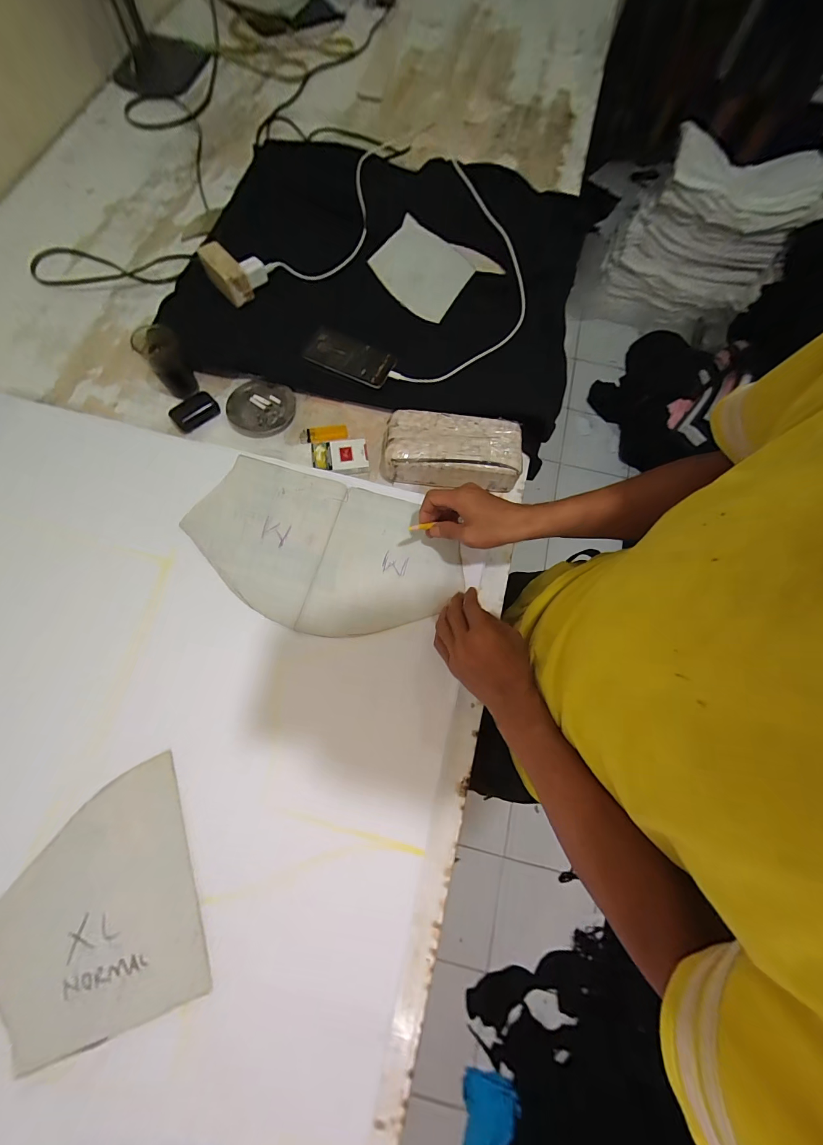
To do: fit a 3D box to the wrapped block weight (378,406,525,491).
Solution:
[{"bbox_3d":[0.064,-0.198,0.605,0.217,0.063,0.099,5,73,-1],"label":"wrapped block weight"}]

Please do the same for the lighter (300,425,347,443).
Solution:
[{"bbox_3d":[-0.151,-0.238,0.639,0.080,0.011,0.024,-9,73,-5],"label":"lighter"}]

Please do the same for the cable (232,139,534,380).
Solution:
[{"bbox_3d":[0.003,-0.582,0.711,0.457,0.074,0.457,29,74,3],"label":"cable"}]

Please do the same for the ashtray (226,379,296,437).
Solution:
[{"bbox_3d":[-0.259,-0.286,0.646,0.109,0.023,0.110,-5,73,-4],"label":"ashtray"}]

